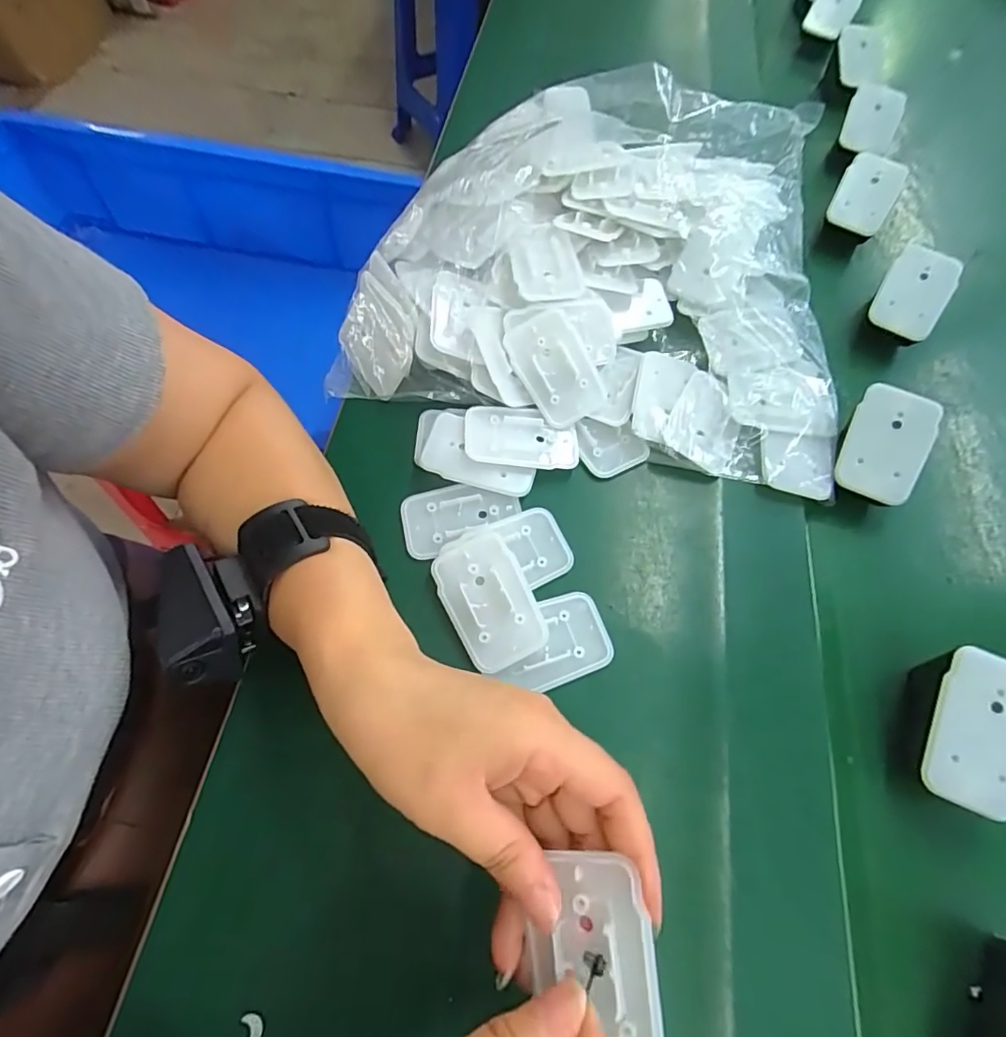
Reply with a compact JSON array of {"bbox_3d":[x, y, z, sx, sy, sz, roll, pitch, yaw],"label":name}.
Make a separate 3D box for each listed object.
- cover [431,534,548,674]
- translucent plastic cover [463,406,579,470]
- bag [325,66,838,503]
[{"bbox_3d":[-0.007,0.044,0.285,0.042,0.010,0.069,-23,69,-13],"label":"cover"},{"bbox_3d":[0.011,-0.050,0.328,0.070,0.005,0.039,4,65,-1],"label":"translucent plastic cover"},{"bbox_3d":[0.059,-0.188,0.368,0.318,0.074,0.326,7,65,0],"label":"bag"}]

